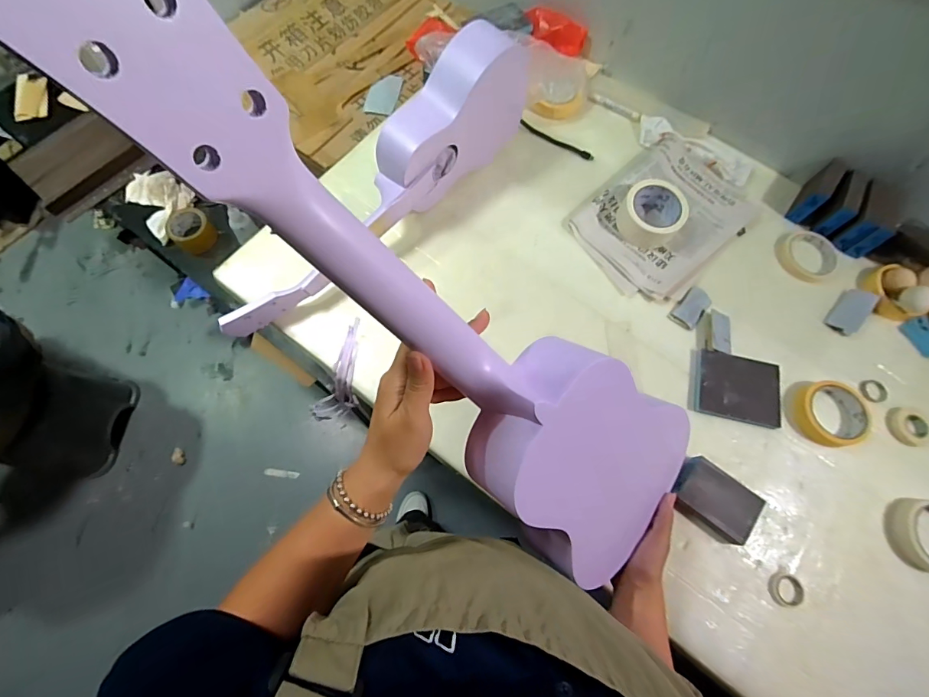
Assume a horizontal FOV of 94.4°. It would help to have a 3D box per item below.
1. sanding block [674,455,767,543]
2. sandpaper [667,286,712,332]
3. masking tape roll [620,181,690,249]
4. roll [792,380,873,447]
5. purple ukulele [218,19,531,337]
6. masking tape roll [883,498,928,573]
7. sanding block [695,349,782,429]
[{"bbox_3d":[0.327,0.198,0.561,0.103,0.022,0.073,35,72,10],"label":"sanding block"},{"bbox_3d":[0.350,-0.063,0.662,0.039,0.015,0.065,40,73,11],"label":"sandpaper"},{"bbox_3d":[0.302,-0.215,0.695,0.102,0.058,0.089,35,72,9],"label":"masking tape roll"},{"bbox_3d":[0.505,0.087,0.590,0.090,0.028,0.087,1,70,-3],"label":"roll"},{"bbox_3d":[-0.126,-0.232,0.663,0.087,0.184,0.570,44,89,12],"label":"purple ukulele"},{"bbox_3d":[0.583,0.234,0.539,0.092,0.024,0.084,1,70,-3],"label":"masking tape roll"},{"bbox_3d":[0.392,0.056,0.611,0.112,0.018,0.094,11,76,10],"label":"sanding block"}]

